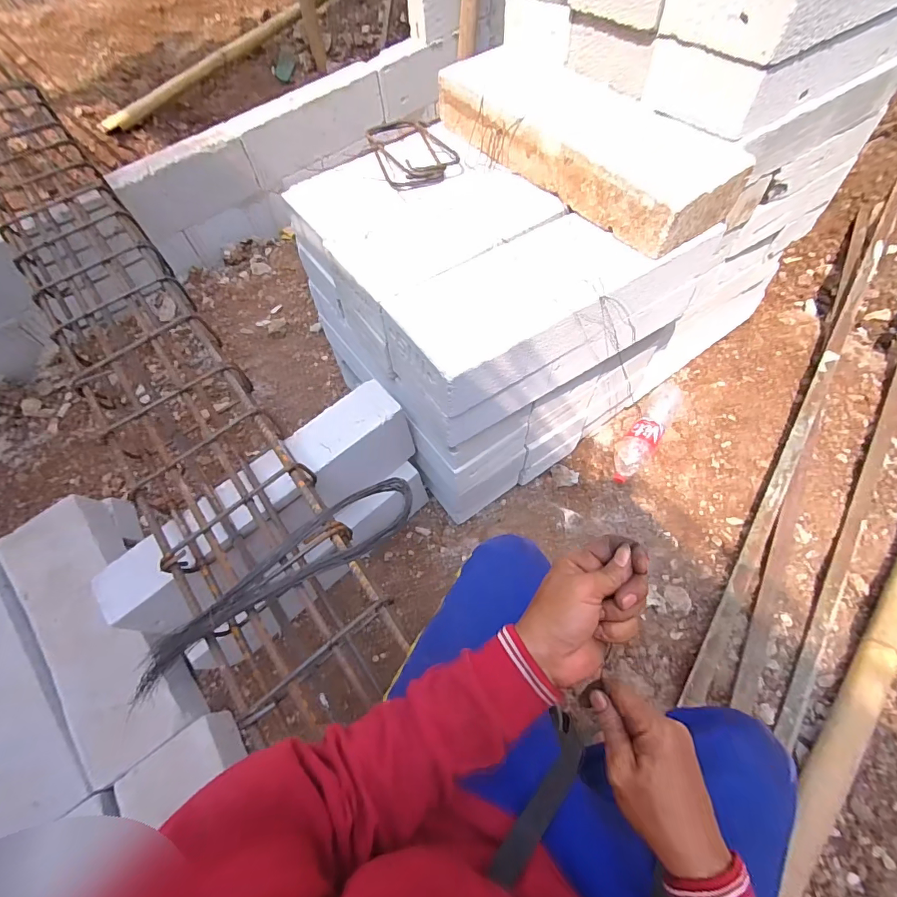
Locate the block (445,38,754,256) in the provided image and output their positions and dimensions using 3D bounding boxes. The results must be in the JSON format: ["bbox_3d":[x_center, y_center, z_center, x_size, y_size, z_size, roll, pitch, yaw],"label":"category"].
[{"bbox_3d":[0.227,-0.560,0.802,0.206,0.104,0.563,-35,65,-15],"label":"block"}]

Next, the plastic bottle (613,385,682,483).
[{"bbox_3d":[0.551,-0.044,1.237,0.087,0.096,0.325,33,86,19],"label":"plastic bottle"}]

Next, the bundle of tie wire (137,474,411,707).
[{"bbox_3d":[-0.219,0.171,0.636,0.403,0.043,0.088,-35,65,-15],"label":"bundle of tie wire"}]

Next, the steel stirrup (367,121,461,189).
[{"bbox_3d":[-0.081,-0.606,0.889,0.144,0.029,0.236,-22,62,-9],"label":"steel stirrup"}]

